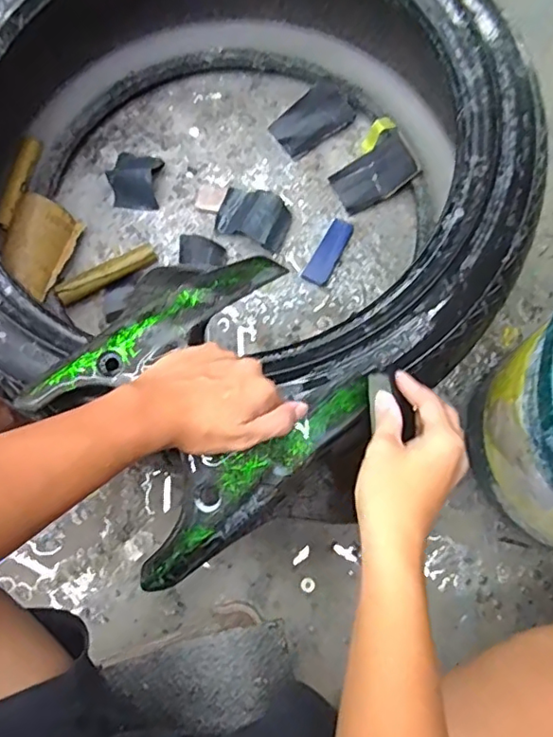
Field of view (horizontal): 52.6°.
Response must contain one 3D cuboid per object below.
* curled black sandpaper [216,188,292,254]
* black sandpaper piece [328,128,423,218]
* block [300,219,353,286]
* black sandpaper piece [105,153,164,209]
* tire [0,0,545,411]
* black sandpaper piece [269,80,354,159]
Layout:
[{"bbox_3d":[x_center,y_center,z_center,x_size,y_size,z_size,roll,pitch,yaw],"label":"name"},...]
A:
[{"bbox_3d":[-0.030,-0.213,0.778,0.096,0.022,0.078,21,77,6],"label":"curled black sandpaper"},{"bbox_3d":[0.136,-0.274,0.789,0.115,0.020,0.077,-30,75,20],"label":"black sandpaper piece"},{"bbox_3d":[0.073,-0.160,0.778,0.035,0.015,0.099,31,78,9],"label":"block"},{"bbox_3d":[-0.204,-0.277,0.795,0.072,0.050,0.087,4,75,2],"label":"black sandpaper piece"},{"bbox_3d":[-0.062,-0.255,0.683,0.620,0.262,0.609,0,75,1],"label":"tire"},{"bbox_3d":[0.052,-0.363,0.820,0.112,0.012,0.071,-35,94,7],"label":"black sandpaper piece"}]

